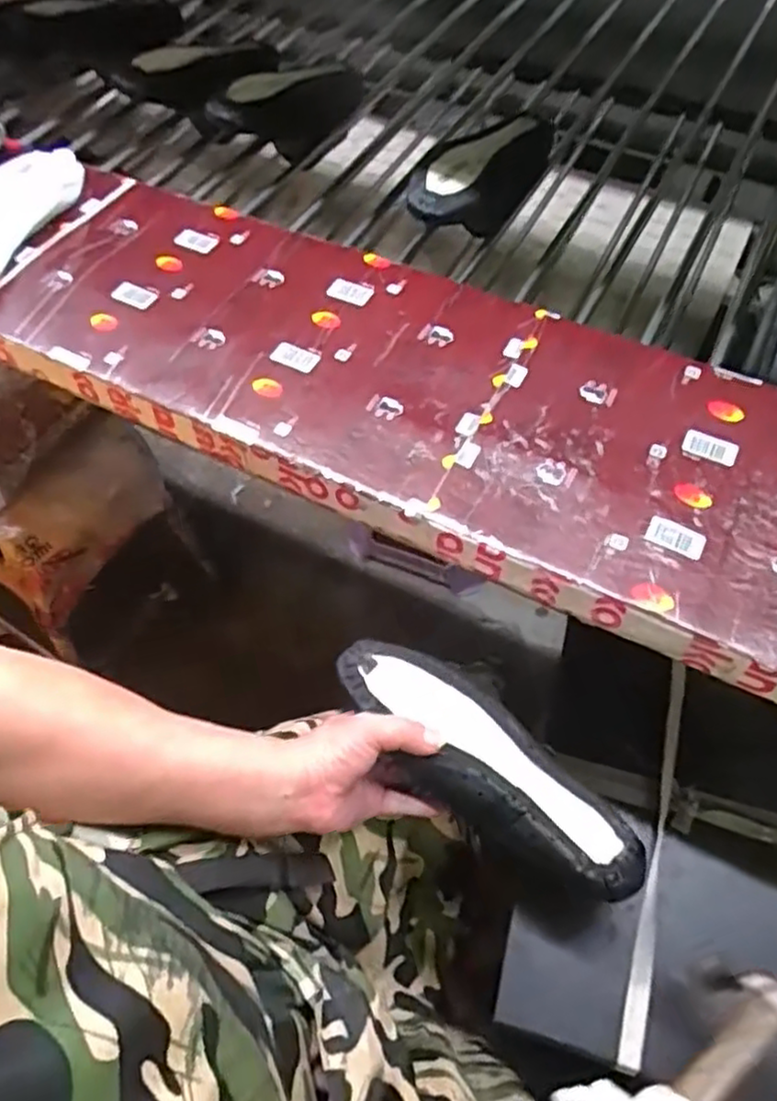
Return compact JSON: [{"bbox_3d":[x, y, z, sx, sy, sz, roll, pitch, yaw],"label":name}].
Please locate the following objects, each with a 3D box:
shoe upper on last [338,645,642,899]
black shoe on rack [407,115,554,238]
[{"bbox_3d":[0.069,0.175,0.560,0.264,0.072,0.087,38,67,17],"label":"shoe upper on last"},{"bbox_3d":[0.097,-0.384,0.734,0.072,0.067,0.267,29,52,17],"label":"black shoe on rack"}]

